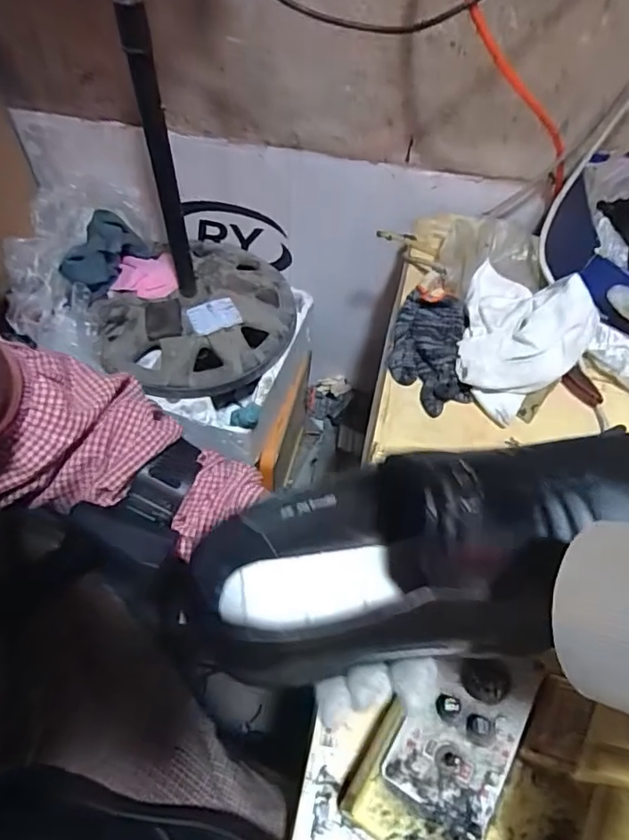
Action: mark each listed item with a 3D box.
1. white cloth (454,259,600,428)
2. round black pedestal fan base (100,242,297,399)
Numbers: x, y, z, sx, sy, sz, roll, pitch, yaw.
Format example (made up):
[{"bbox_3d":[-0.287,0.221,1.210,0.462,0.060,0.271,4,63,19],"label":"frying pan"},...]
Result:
[{"bbox_3d":[0.207,-0.094,0.579,0.142,0.069,0.166,35,61,17],"label":"white cloth"},{"bbox_3d":[-0.153,-0.152,0.777,0.239,0.040,0.287,37,62,18],"label":"round black pedestal fan base"}]

